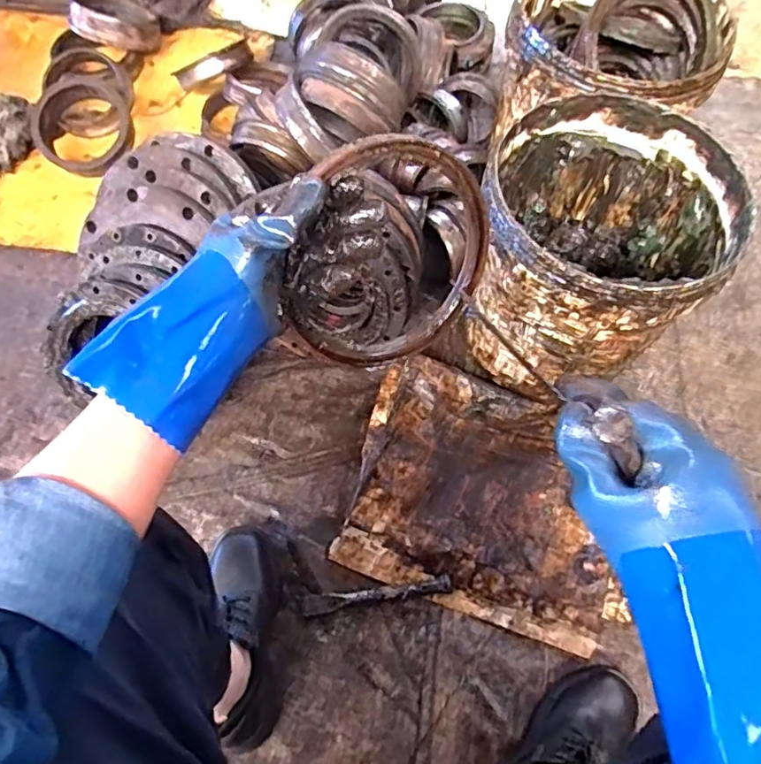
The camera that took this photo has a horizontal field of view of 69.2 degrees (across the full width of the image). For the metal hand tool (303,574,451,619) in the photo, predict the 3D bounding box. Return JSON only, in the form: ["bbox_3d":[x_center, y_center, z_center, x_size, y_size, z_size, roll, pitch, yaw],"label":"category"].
[{"bbox_3d":[-0.003,0.295,0.762,0.204,0.014,0.024,-9,69,0],"label":"metal hand tool"}]

